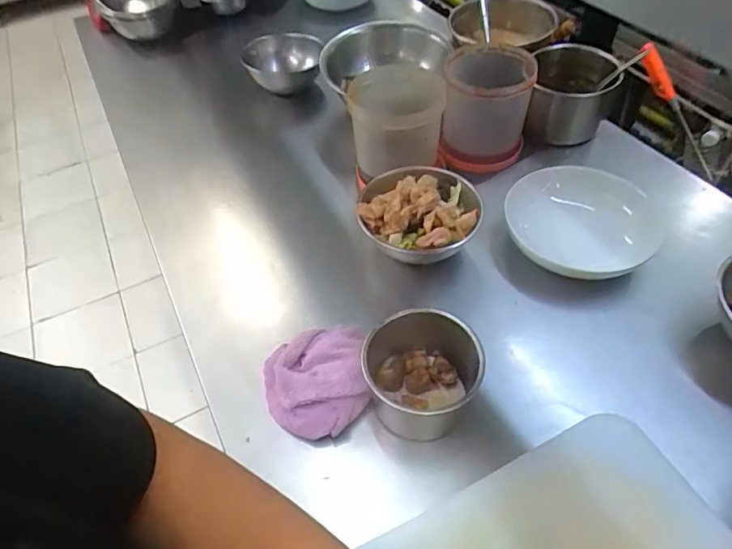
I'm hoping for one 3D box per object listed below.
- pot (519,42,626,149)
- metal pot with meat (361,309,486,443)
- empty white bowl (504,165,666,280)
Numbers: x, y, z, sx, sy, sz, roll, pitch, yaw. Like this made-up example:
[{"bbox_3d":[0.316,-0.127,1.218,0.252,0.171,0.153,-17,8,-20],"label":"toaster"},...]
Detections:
[{"bbox_3d":[0.354,-0.312,0.858,0.136,0.119,0.145,-2,50,3],"label":"pot"},{"bbox_3d":[0.063,0.108,0.539,0.118,0.101,0.107,-18,51,-10],"label":"metal pot with meat"},{"bbox_3d":[0.297,-0.076,0.680,0.194,0.055,0.159,16,54,17],"label":"empty white bowl"}]

